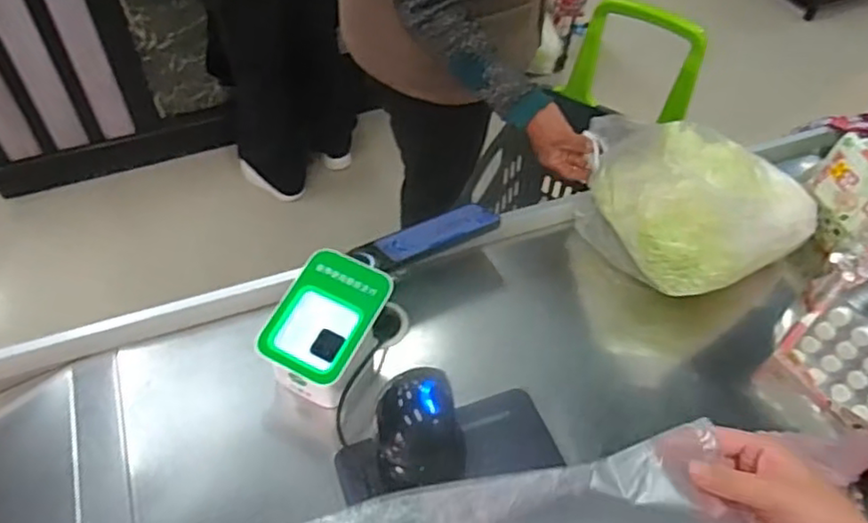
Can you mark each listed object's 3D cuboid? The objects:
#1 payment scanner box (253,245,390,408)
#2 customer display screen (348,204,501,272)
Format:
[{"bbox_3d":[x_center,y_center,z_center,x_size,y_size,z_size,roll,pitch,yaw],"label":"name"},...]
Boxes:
[{"bbox_3d":[-0.121,0.081,0.742,0.108,0.111,0.135,25,54,17],"label":"payment scanner box"},{"bbox_3d":[-0.005,-0.034,0.832,0.179,0.011,0.077,-23,35,-22],"label":"customer display screen"}]

